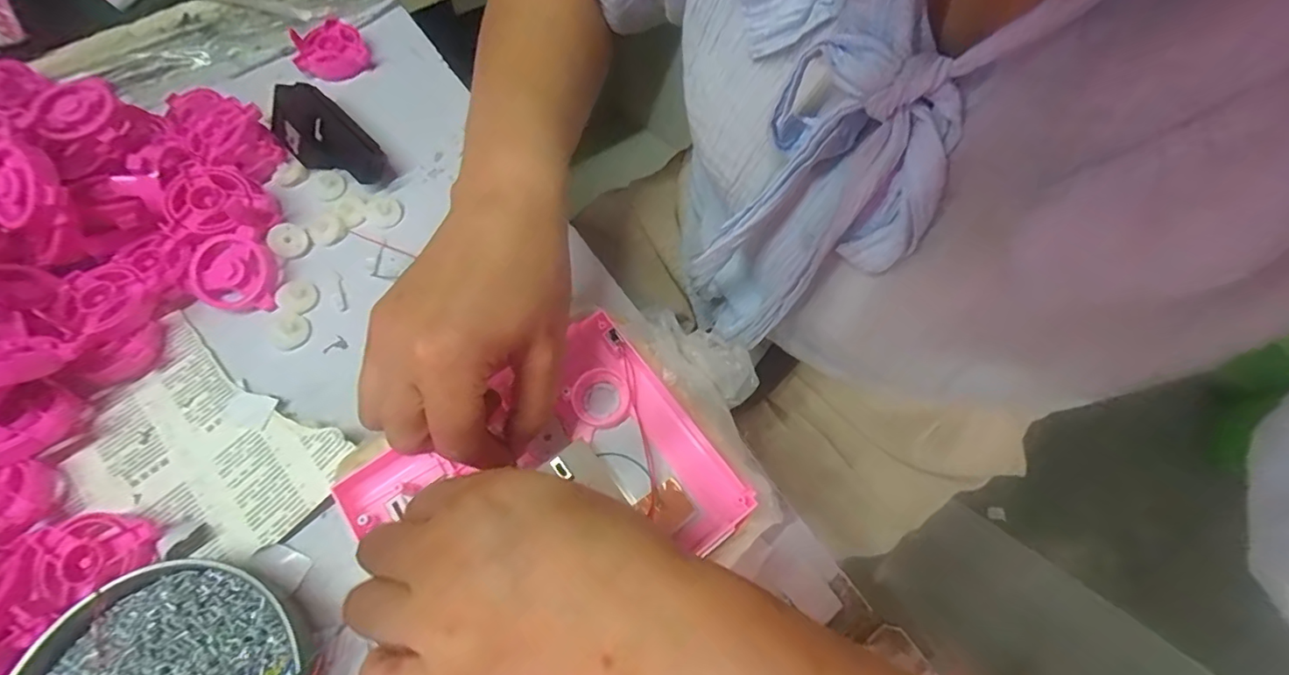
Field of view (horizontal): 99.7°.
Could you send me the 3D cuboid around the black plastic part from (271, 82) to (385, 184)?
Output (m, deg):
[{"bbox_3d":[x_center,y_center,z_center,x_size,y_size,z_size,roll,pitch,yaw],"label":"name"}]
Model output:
[{"bbox_3d":[-0.229,-0.143,0.391,0.100,0.032,0.046,38,71,16],"label":"black plastic part"}]

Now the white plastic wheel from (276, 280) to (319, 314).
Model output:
[{"bbox_3d":[-0.223,-0.027,0.350,0.024,0.004,0.022,0,65,-1],"label":"white plastic wheel"}]

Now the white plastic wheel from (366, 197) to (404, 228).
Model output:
[{"bbox_3d":[-0.182,-0.088,0.380,0.024,0.005,0.023,0,65,-1],"label":"white plastic wheel"}]

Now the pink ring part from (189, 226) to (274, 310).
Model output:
[{"bbox_3d":[-0.261,-0.039,0.347,0.047,0.011,0.053,-32,89,-9],"label":"pink ring part"}]

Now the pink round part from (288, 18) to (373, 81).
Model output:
[{"bbox_3d":[-0.252,-0.230,0.437,0.053,0.020,0.049,0,65,-1],"label":"pink round part"}]

